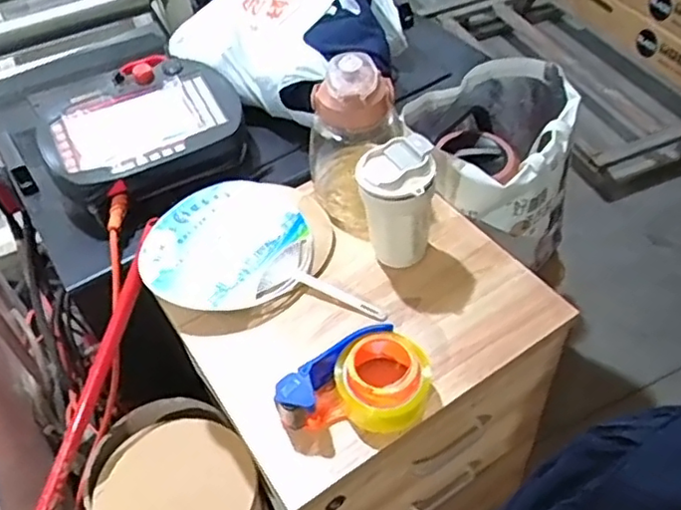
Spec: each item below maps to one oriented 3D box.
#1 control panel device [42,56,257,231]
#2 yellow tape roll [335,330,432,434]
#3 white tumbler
[{"bbox_3d":[-0.282,-0.170,0.930,0.278,0.093,0.216,-32,53,-20],"label":"control panel device"},{"bbox_3d":[0.046,0.135,0.678,0.095,0.069,0.087,-3,48,3],"label":"yellow tape roll"},{"bbox_3d":[0.066,-0.055,0.764,0.086,0.156,0.076,-3,48,4],"label":"white tumbler"}]

